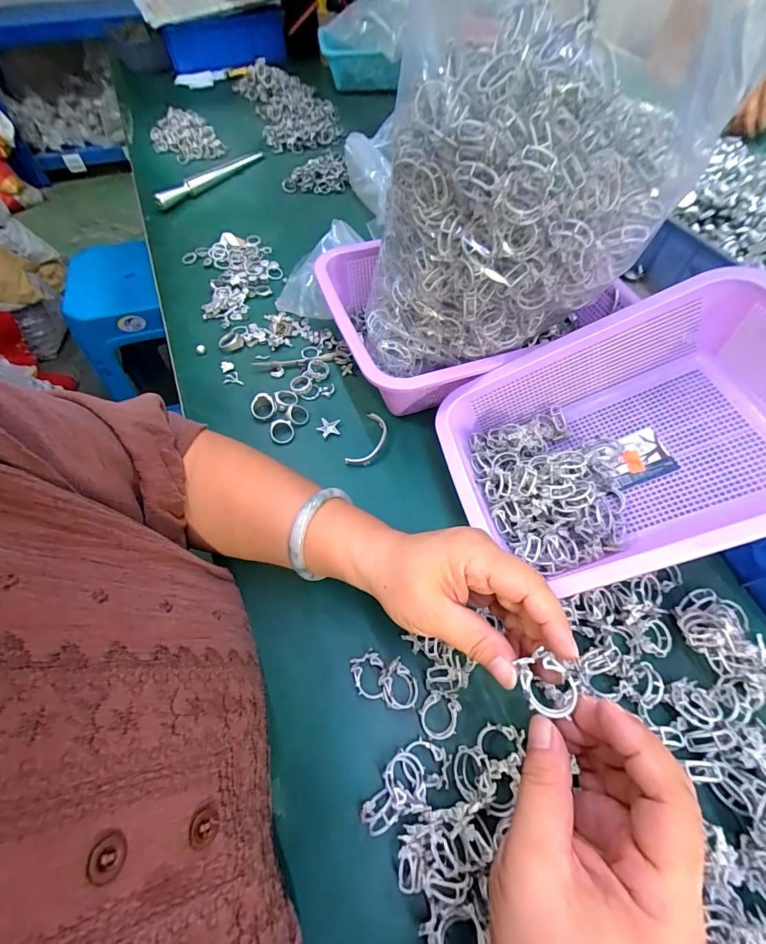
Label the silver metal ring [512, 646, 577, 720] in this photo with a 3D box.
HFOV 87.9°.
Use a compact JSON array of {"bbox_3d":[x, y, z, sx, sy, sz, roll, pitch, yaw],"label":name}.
[{"bbox_3d":[0.081,0.105,0.196,0.024,0.006,0.028,-20,65,20],"label":"silver metal ring"}]

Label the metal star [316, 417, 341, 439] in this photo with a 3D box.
[{"bbox_3d":[-0.057,-0.045,0.409,0.023,0.007,0.021,2,59,0],"label":"metal star"}]

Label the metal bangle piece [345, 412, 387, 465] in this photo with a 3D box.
[{"bbox_3d":[-0.014,-0.032,0.398,0.026,0.009,0.064,19,61,12],"label":"metal bangle piece"}]

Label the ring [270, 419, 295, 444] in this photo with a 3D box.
[{"bbox_3d":[-0.103,-0.043,0.403,0.023,0.008,0.026,-15,60,-10],"label":"ring"}]

